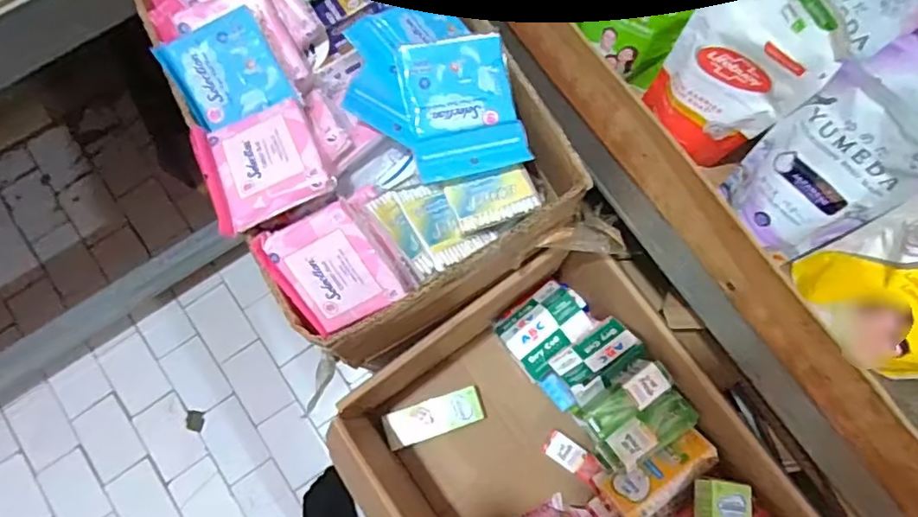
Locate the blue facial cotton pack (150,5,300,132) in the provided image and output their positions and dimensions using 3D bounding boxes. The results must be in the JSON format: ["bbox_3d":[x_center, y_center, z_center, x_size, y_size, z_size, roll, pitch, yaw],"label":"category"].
[{"bbox_3d":[-0.195,-0.157,0.498,0.086,0.020,0.083,-31,100,-1],"label":"blue facial cotton pack"}]

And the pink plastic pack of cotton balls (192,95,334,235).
[{"bbox_3d":[-0.158,-0.076,0.473,0.089,0.022,0.099,-24,78,-7],"label":"pink plastic pack of cotton balls"}]

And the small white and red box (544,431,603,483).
[{"bbox_3d":[0.139,0.244,0.720,0.078,0.016,0.032,35,77,-12],"label":"small white and red box"}]

